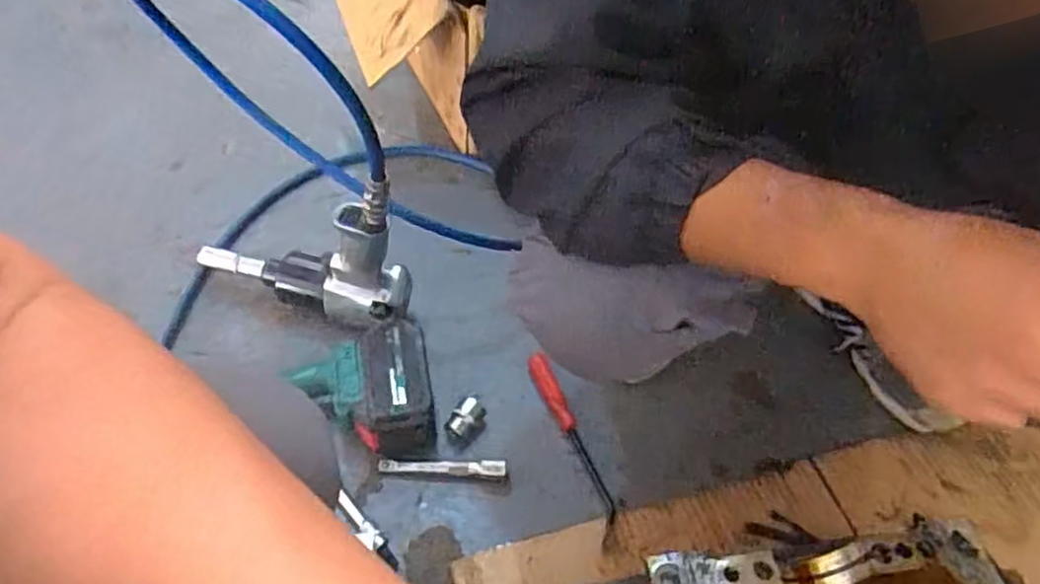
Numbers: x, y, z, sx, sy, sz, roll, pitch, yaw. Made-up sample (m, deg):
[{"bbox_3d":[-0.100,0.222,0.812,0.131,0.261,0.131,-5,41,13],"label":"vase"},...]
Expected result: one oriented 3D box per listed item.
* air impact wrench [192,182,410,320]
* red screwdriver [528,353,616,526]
[{"bbox_3d":[-0.240,-0.049,0.770,0.242,0.192,0.056,14,50,6],"label":"air impact wrench"},{"bbox_3d":[0.052,0.142,0.754,0.022,0.026,0.193,-15,54,-18],"label":"red screwdriver"}]

